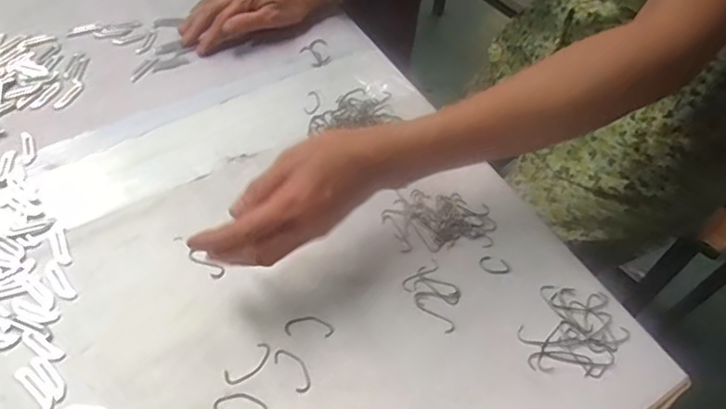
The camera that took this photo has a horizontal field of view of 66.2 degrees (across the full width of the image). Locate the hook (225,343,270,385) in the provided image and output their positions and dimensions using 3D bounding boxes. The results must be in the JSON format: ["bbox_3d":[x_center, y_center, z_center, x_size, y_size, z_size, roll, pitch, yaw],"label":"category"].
[{"bbox_3d":[-0.088,0.123,0.430,0.040,0.004,0.017,-38,65,-25],"label":"hook"}]

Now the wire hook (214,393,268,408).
[{"bbox_3d":[-0.090,0.148,0.412,0.040,0.004,0.018,6,55,1],"label":"wire hook"}]

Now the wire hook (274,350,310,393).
[{"bbox_3d":[-0.053,0.126,0.429,0.017,0.004,0.039,-34,63,-23],"label":"wire hook"}]

